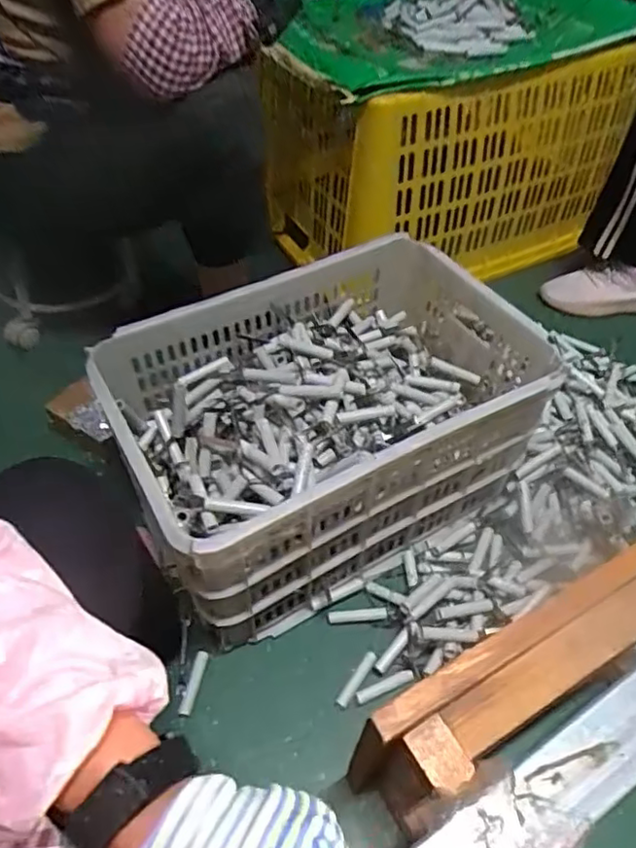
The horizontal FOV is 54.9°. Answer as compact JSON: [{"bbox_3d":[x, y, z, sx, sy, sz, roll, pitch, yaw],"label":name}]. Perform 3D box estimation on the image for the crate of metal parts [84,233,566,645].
[{"bbox_3d":[0.017,-0.014,0.858,0.532,0.271,0.360,-25,55,-19],"label":"crate of metal parts"}]

